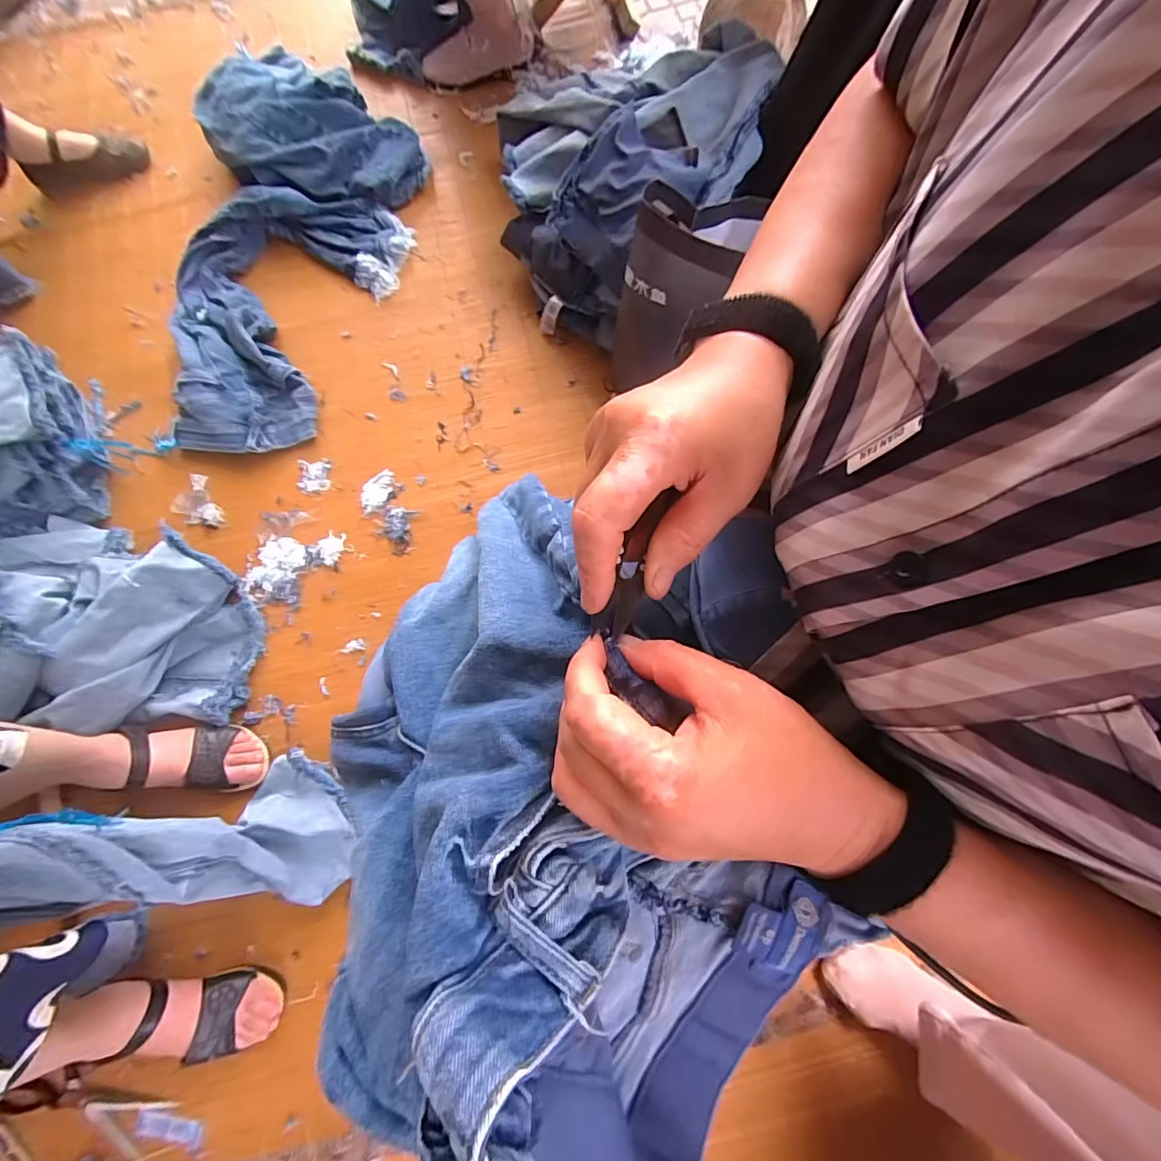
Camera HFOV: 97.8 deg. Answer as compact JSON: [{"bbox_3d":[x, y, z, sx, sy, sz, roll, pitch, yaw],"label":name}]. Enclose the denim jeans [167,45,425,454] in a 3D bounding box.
[{"bbox_3d":[-0.552,-0.661,0.951,0.432,0.104,0.902,7,76,4],"label":"denim jeans"}]

